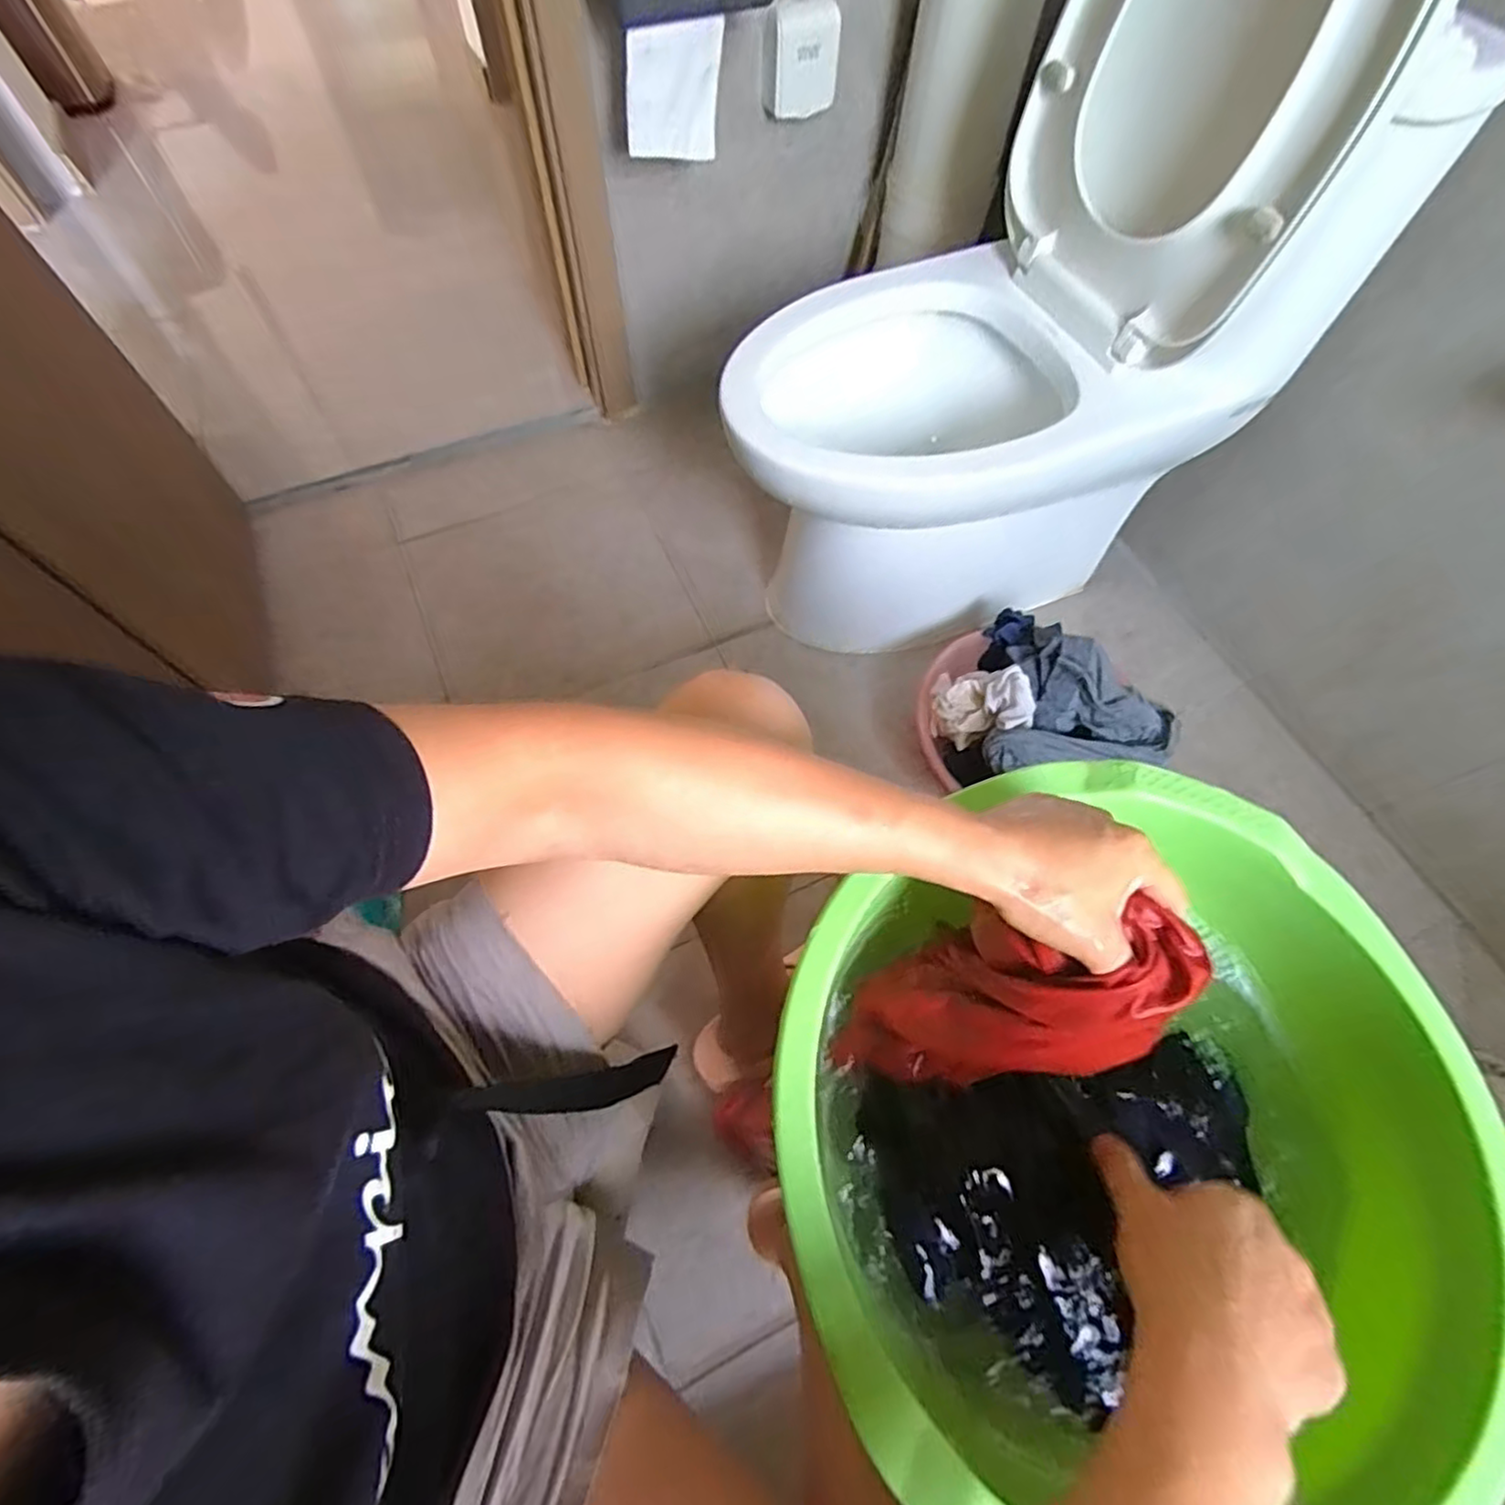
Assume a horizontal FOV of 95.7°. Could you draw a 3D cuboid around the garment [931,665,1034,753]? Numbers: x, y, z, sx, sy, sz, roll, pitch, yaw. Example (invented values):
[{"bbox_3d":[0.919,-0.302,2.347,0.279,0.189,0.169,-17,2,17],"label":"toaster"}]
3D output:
[{"bbox_3d":[0.288,-0.059,0.869,0.122,0.095,0.098,30,67,12],"label":"garment"}]

